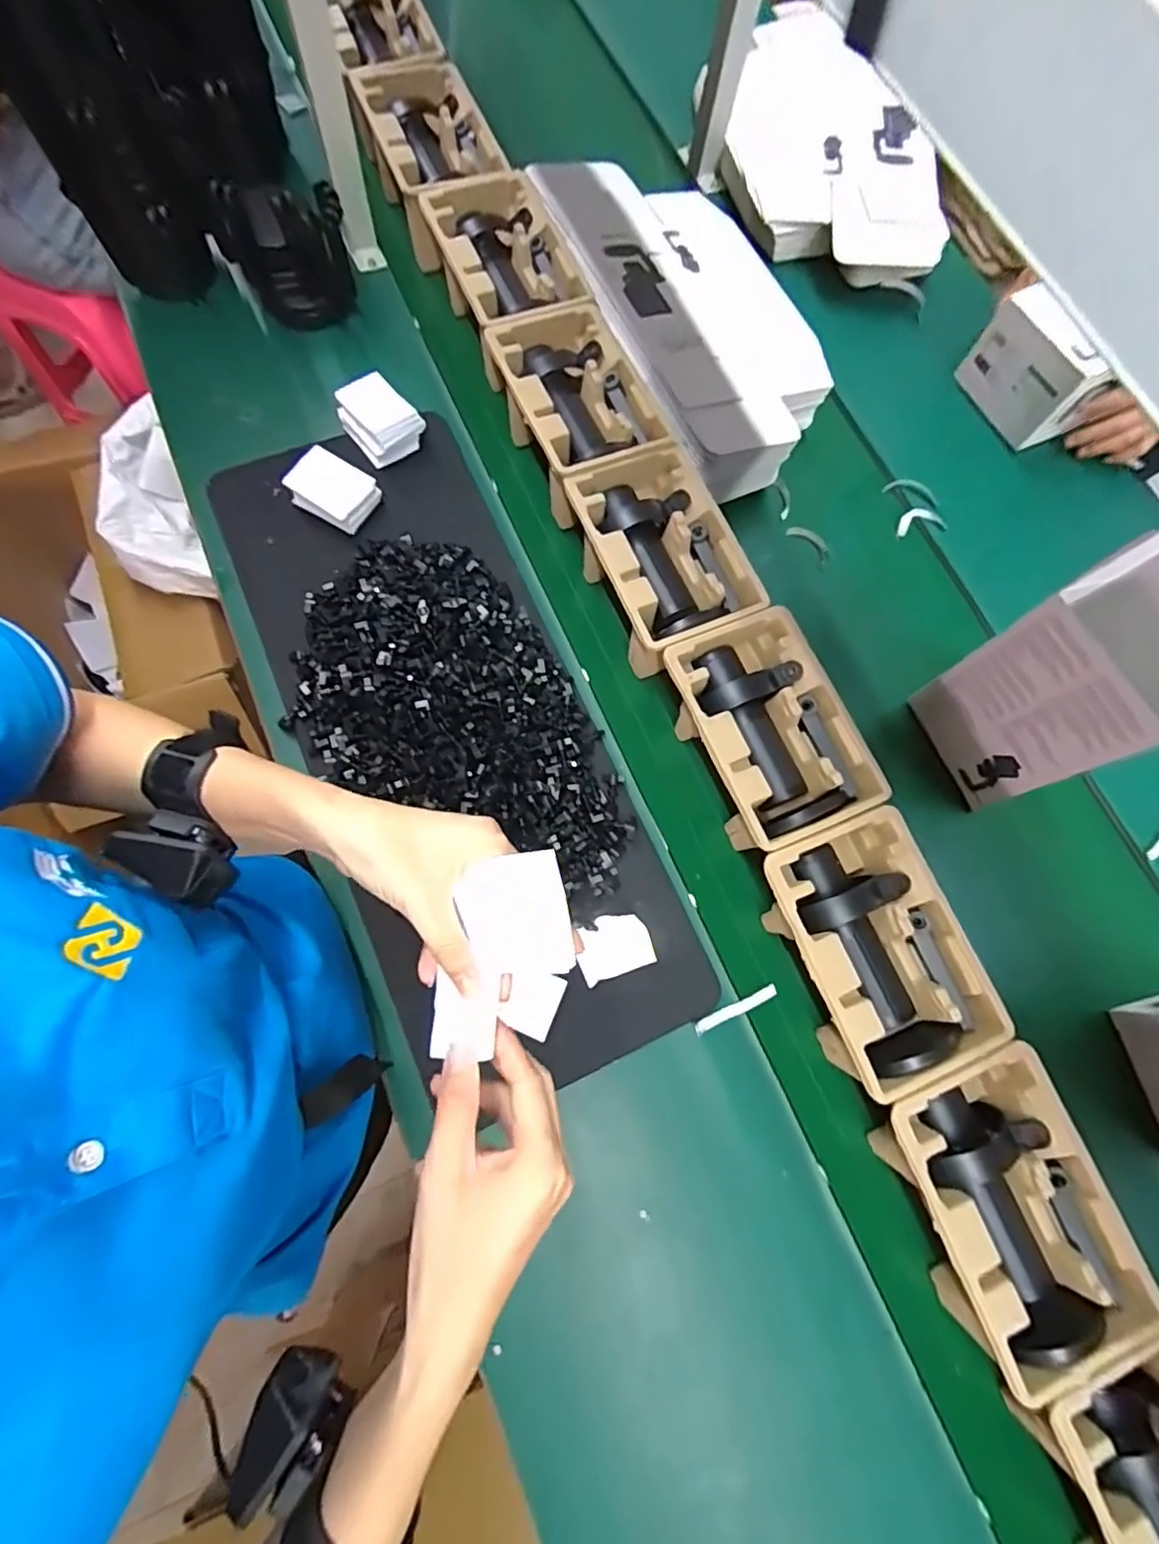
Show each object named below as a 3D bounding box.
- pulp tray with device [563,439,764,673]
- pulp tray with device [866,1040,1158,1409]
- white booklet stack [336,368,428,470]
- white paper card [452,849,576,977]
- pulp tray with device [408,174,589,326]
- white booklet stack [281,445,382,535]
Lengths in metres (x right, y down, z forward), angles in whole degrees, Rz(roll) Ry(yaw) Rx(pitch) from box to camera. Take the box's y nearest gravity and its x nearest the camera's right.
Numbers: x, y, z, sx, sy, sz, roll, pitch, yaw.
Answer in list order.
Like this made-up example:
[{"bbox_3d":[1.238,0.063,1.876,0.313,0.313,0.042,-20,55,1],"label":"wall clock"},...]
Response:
[{"bbox_3d":[0.089,-0.234,0.698,0.149,0.093,0.224,-24,76,-10],"label":"pulp tray with device"},{"bbox_3d":[0.365,0.377,0.557,0.153,0.108,0.228,-19,75,-8],"label":"pulp tray with device"},{"bbox_3d":[-0.246,-0.429,0.750,0.072,0.048,0.085,-40,79,-13],"label":"white booklet stack"},{"bbox_3d":[-0.031,0.075,0.315,0.051,0.006,0.061,-13,89,1],"label":"white paper card"},{"bbox_3d":[-0.099,-0.644,0.800,0.151,0.089,0.250,-26,77,-10],"label":"pulp tray with device"},{"bbox_3d":[-0.293,-0.334,0.725,0.086,0.036,0.071,31,74,6],"label":"white booklet stack"}]

